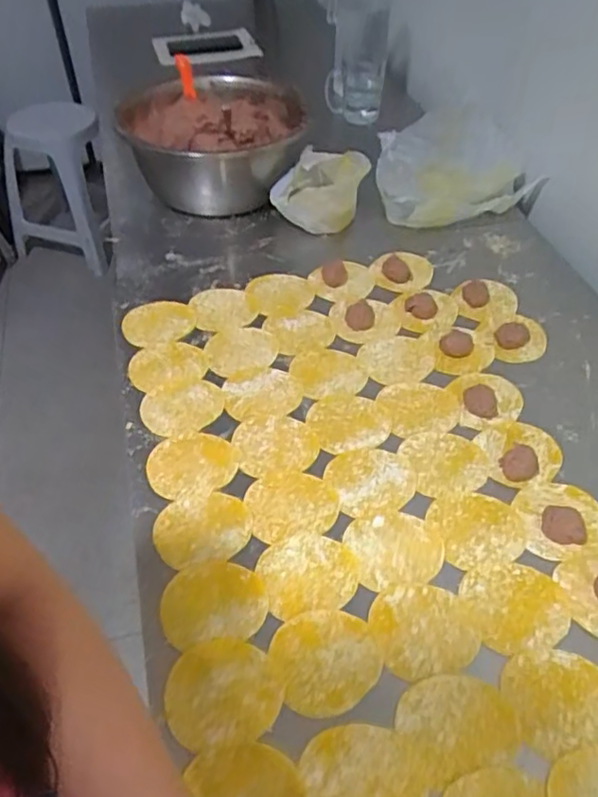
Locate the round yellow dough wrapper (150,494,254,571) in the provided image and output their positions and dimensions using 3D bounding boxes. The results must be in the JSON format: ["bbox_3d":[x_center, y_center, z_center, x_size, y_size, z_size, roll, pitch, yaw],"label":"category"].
[{"bbox_3d":[-0.088,0.119,0.574,0.086,0.004,0.068,-12,49,-10],"label":"round yellow dough wrapper"}]

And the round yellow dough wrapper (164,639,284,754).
[{"bbox_3d":[-0.057,0.223,0.476,0.086,0.010,0.075,-11,51,-14],"label":"round yellow dough wrapper"}]

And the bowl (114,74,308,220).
[{"bbox_3d":[-0.134,-0.408,0.985,0.275,0.122,0.302,0,48,0],"label":"bowl"}]

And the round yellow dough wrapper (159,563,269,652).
[{"bbox_3d":[-0.072,0.172,0.527,0.086,0.006,0.070,-9,49,-7],"label":"round yellow dough wrapper"}]

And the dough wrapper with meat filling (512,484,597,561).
[{"bbox_3d":[0.241,0.109,0.578,0.084,0.013,0.075,-18,51,-15],"label":"dough wrapper with meat filling"}]

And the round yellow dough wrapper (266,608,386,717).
[{"bbox_3d":[0.023,0.206,0.495,0.080,0.008,0.077,-1,48,1],"label":"round yellow dough wrapper"}]

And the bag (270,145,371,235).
[{"bbox_3d":[0.032,-0.297,0.895,0.130,0.096,0.067,12,50,11],"label":"bag"}]

